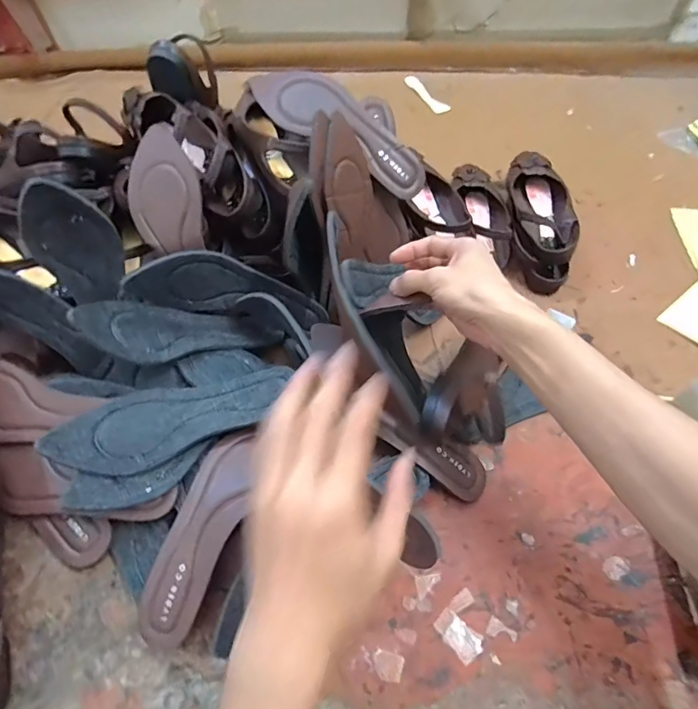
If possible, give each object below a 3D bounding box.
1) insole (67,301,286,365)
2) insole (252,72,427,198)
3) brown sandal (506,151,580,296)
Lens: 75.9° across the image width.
[{"bbox_3d":[-0.189,-0.032,0.522,0.237,0.038,0.073,-1,43,-45],"label":"insole"},{"bbox_3d":[-0.012,-0.280,0.548,0.244,0.048,0.060,36,59,1],"label":"insole"},{"bbox_3d":[0.294,-0.214,0.706,0.092,0.080,0.241,8,55,5],"label":"brown sandal"}]

